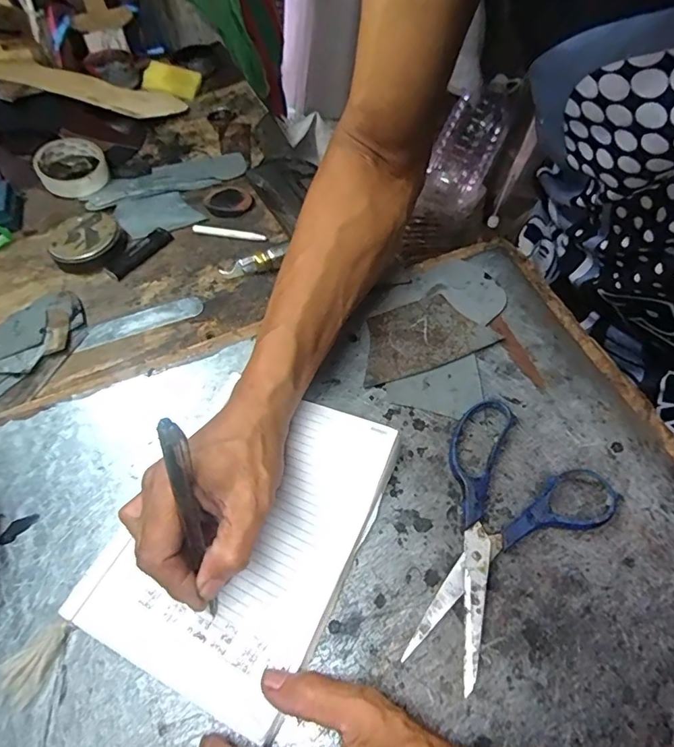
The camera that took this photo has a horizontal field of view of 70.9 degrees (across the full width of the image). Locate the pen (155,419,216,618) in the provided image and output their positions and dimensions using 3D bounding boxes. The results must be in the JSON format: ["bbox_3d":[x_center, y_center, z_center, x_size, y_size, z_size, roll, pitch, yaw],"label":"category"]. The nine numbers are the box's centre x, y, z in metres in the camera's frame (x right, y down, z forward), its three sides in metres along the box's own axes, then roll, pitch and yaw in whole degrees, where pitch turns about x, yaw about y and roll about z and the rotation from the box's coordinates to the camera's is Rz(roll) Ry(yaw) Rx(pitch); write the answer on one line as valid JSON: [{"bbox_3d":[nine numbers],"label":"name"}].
[{"bbox_3d":[-0.082,0.086,0.268,0.010,0.134,0.015,-6,23,0],"label":"pen"}]

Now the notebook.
[{"bbox_3d":[-0.062,0.097,0.315,0.149,0.024,0.195,22,59,18],"label":"notebook"}]

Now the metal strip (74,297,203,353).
[{"bbox_3d":[-0.194,-0.051,0.469,0.120,0.004,0.027,-20,56,-10],"label":"metal strip"}]

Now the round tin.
[{"bbox_3d":[-0.277,-0.146,0.526,0.077,0.031,0.073,-2,55,3],"label":"round tin"}]

